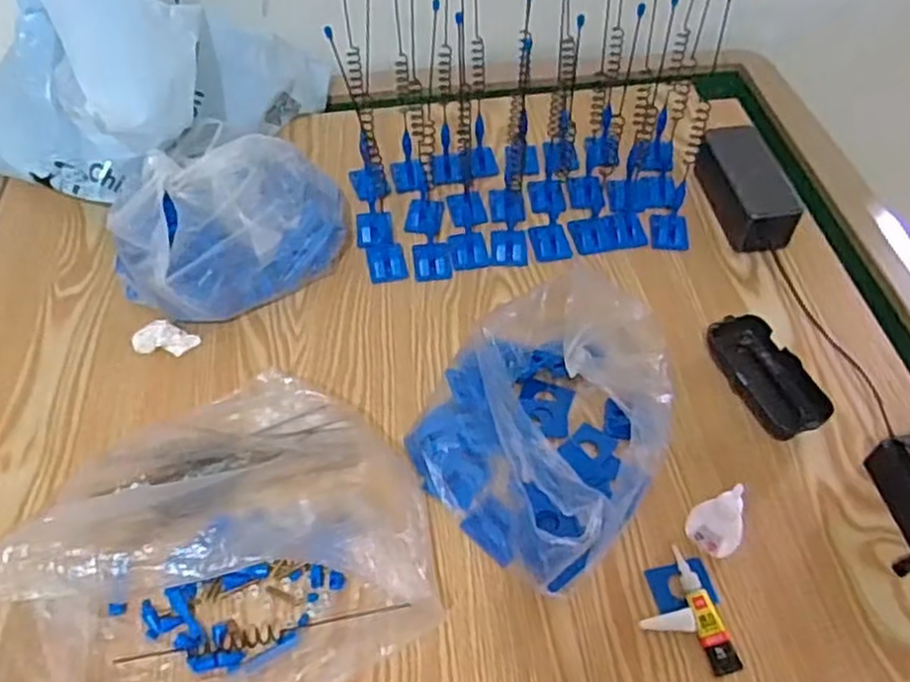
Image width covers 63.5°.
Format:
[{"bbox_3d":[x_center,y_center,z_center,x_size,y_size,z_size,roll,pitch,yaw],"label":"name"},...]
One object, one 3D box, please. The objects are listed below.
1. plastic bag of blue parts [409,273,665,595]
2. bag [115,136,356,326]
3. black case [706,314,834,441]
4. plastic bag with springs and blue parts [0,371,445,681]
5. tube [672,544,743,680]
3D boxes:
[{"bbox_3d":[0.059,0.054,0.515,0.166,0.106,0.175,26,57,19],"label":"plastic bag of blue parts"},{"bbox_3d":[-0.192,-0.101,0.642,0.198,0.102,0.133,-34,59,-23],"label":"bag"},{"bbox_3d":[0.251,0.027,0.588,0.049,0.026,0.104,-16,53,-11],"label":"black case"},{"bbox_3d":[-0.165,0.119,0.464,0.279,0.113,0.249,-12,53,-9],"label":"plastic bag with springs and blue parts"},{"bbox_3d":[0.161,0.174,0.478,0.020,0.016,0.078,-14,53,-10],"label":"tube"}]

